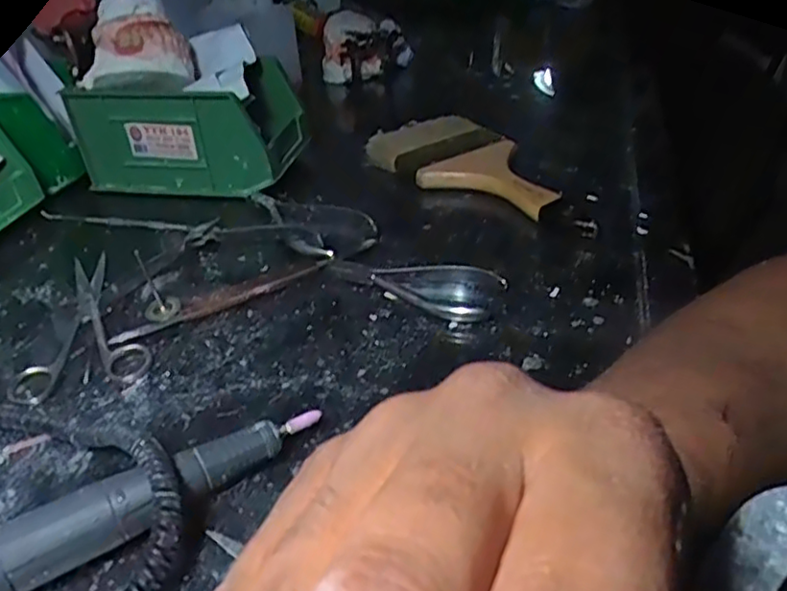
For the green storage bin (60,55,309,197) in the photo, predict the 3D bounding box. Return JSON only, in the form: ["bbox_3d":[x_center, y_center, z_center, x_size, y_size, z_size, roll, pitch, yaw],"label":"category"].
[{"bbox_3d":[-0.168,-0.144,0.549,0.160,0.084,0.094,6,36,13],"label":"green storage bin"}]

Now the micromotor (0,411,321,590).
[{"bbox_3d":[-0.109,0.089,0.254,0.174,0.033,0.030,-21,39,-24],"label":"micromotor"}]

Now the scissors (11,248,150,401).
[{"bbox_3d":[-0.188,0.014,0.392,0.071,0.007,0.136,-14,36,-15],"label":"scissors"}]

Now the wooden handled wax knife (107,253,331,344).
[{"bbox_3d":[-0.100,0.001,0.399,0.143,0.012,0.012,-21,38,-23],"label":"wooden handled wax knife"}]

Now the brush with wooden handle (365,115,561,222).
[{"bbox_3d":[0.066,-0.114,0.535,0.096,0.032,0.191,-29,42,-32],"label":"brush with wooden handle"}]

